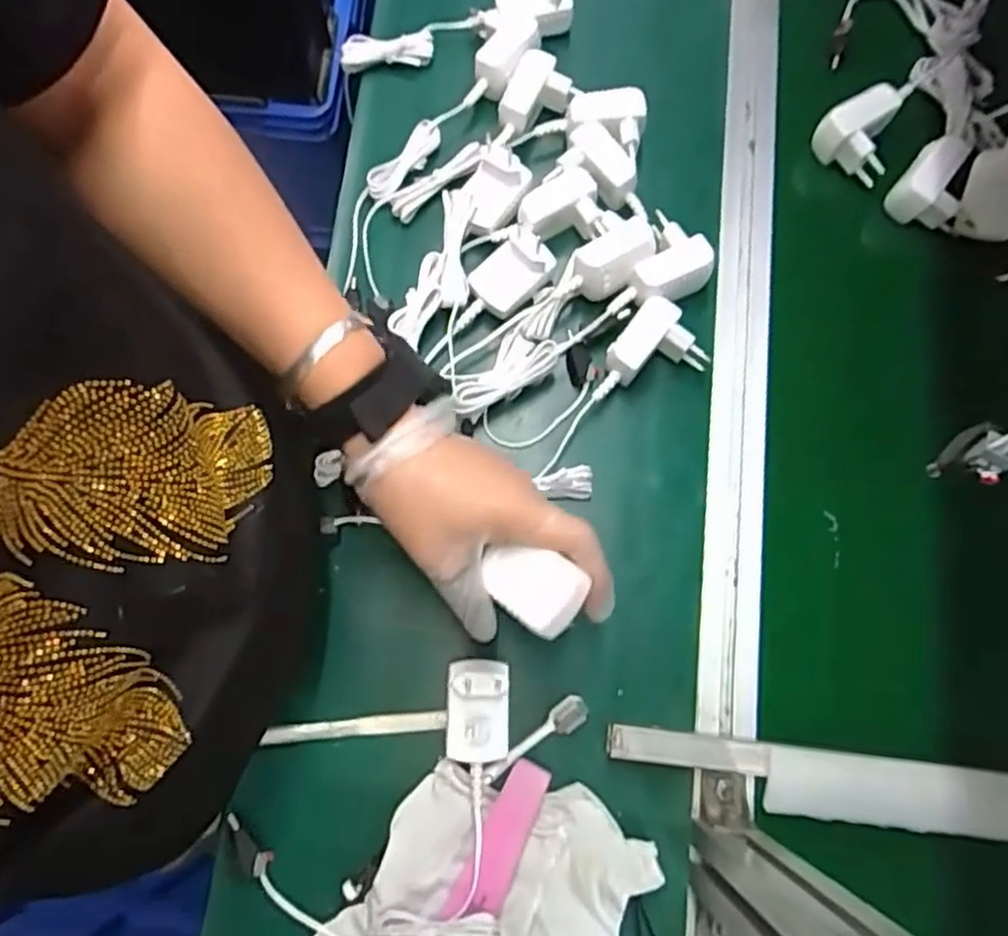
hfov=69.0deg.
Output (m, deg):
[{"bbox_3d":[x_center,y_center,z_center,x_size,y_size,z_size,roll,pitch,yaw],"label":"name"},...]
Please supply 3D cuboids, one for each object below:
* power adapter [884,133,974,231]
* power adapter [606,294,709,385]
[{"bbox_3d":[0.327,-0.215,0.561,0.055,0.037,0.065,41,79,8],"label":"power adapter"},{"bbox_3d":[0.107,-0.080,0.511,0.058,0.028,0.057,42,80,8],"label":"power adapter"}]

